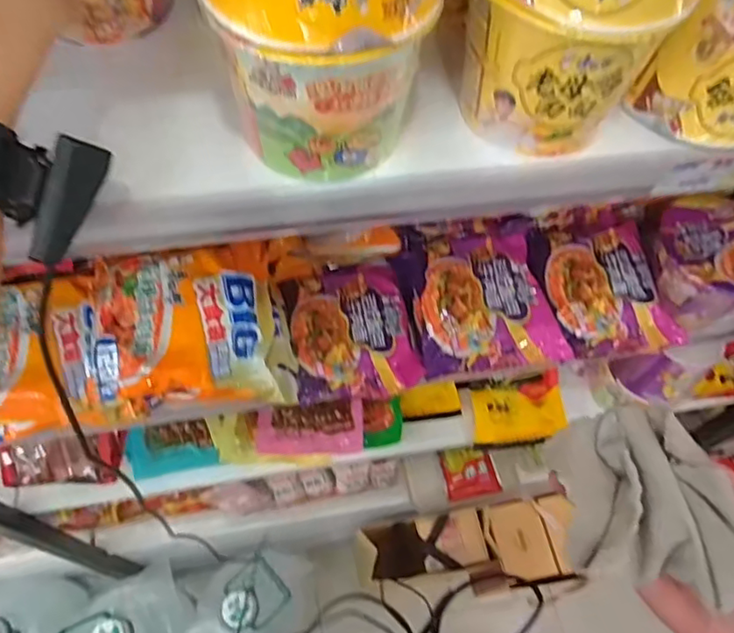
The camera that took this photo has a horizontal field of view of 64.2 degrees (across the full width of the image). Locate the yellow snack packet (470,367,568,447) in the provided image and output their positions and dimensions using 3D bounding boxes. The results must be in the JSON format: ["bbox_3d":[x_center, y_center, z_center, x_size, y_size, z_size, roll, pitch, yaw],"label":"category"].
[{"bbox_3d":[0.242,0.154,0.939,0.158,0.025,0.098,-11,79,-11],"label":"yellow snack packet"}]

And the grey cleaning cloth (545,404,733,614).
[{"bbox_3d":[0.184,0.125,0.398,0.088,0.056,0.127,-4,61,-6],"label":"grey cleaning cloth"}]

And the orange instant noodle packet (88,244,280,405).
[{"bbox_3d":[-0.171,0.008,0.550,0.160,0.051,0.143,-7,61,-8],"label":"orange instant noodle packet"}]

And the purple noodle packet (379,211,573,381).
[{"bbox_3d":[0.121,-0.023,0.645,0.149,0.054,0.178,-8,61,-8],"label":"purple noodle packet"}]

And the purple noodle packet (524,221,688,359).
[{"bbox_3d":[0.260,-0.035,0.651,0.131,0.045,0.155,-9,62,-9],"label":"purple noodle packet"}]

